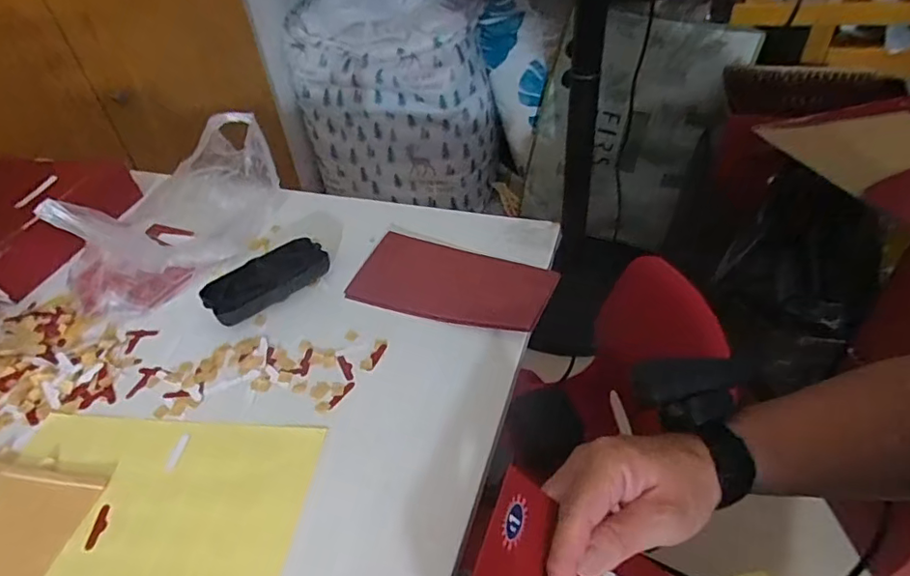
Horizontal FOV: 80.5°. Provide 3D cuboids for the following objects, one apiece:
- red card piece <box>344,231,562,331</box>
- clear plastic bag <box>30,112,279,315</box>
[{"bbox_3d":[-0.002,-0.008,0.492,0.176,0.019,0.095,13,45,19],"label":"red card piece"},{"bbox_3d":[-0.283,-0.084,0.515,0.130,0.133,0.196,24,49,28],"label":"clear plastic bag"}]

